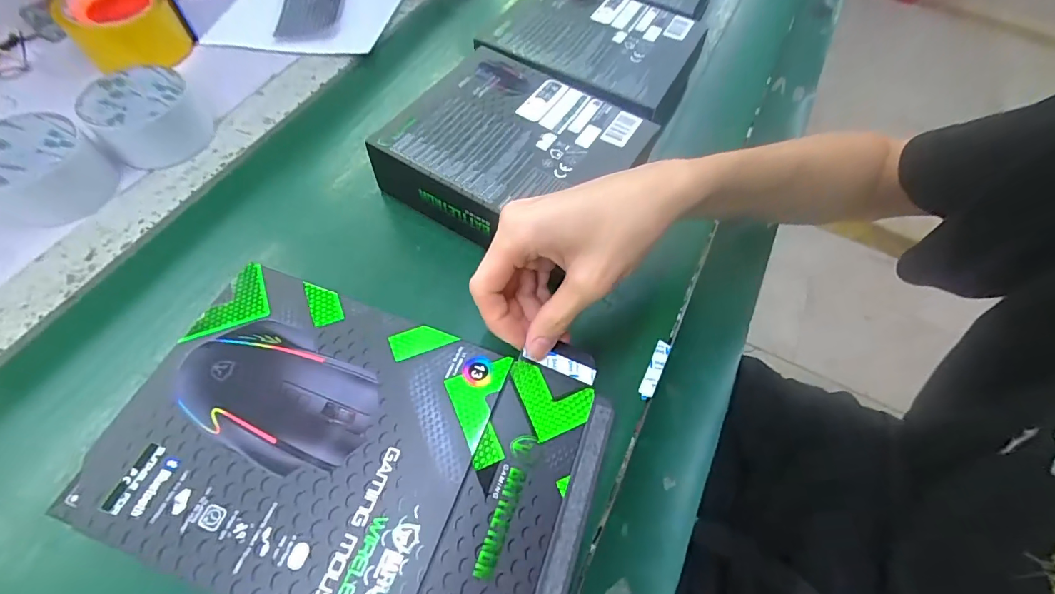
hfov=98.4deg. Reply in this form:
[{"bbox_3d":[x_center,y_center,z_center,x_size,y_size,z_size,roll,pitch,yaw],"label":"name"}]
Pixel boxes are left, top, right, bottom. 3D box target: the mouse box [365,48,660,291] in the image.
[{"bbox_3d":[-0.010,-0.118,0.375,0.173,0.055,0.158,31,64,13],"label":"mouse box"}]

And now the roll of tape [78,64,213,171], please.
[{"bbox_3d":[-0.323,-0.154,0.386,0.078,0.045,0.078,2,61,-3],"label":"roll of tape"}]

